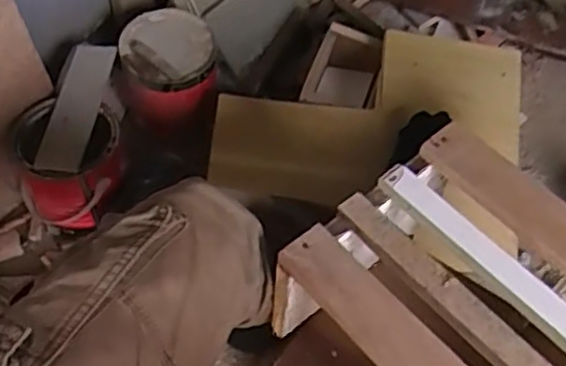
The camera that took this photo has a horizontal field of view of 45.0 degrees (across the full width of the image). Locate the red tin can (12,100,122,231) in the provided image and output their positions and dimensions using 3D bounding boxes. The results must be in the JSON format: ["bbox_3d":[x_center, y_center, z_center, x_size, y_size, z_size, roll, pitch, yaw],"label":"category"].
[{"bbox_3d":[-0.308,-0.026,0.997,0.167,0.125,0.150,15,55,7],"label":"red tin can"}]

